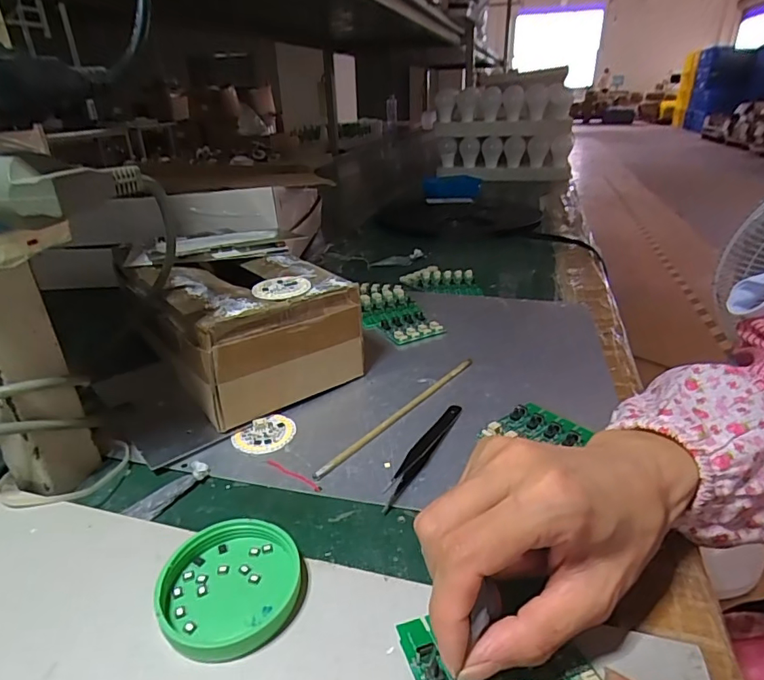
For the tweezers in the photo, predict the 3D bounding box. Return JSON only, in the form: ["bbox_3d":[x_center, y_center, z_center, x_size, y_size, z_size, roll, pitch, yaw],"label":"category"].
[{"bbox_3d":[0.027,0.074,0.332,0.014,0.005,0.111,14,30,26],"label":"tweezers"}]

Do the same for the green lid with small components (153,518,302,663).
[{"bbox_3d":[-0.071,0.115,0.233,0.060,0.016,0.062,0,27,0],"label":"green lid with small components"}]

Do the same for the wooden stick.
[{"bbox_3d":[0.018,0.053,0.372,0.008,0.007,0.182,21,34,36],"label":"wooden stick"}]

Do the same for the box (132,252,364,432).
[{"bbox_3d":[-0.114,-0.014,0.422,0.133,0.087,0.156,-20,33,-34],"label":"box"}]

